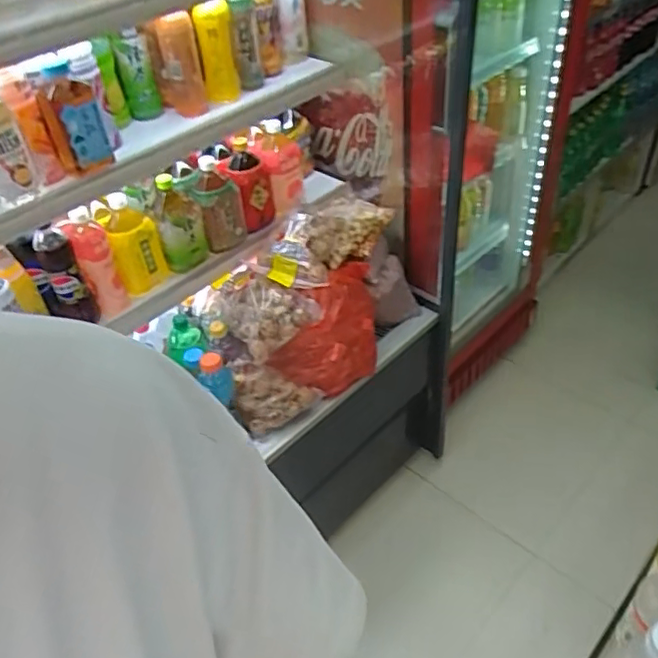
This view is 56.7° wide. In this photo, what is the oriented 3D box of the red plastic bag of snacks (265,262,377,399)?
[{"bbox_3d":[0.022,0.008,1.333,0.133,0.184,0.305,27,52,32],"label":"red plastic bag of snacks"}]

